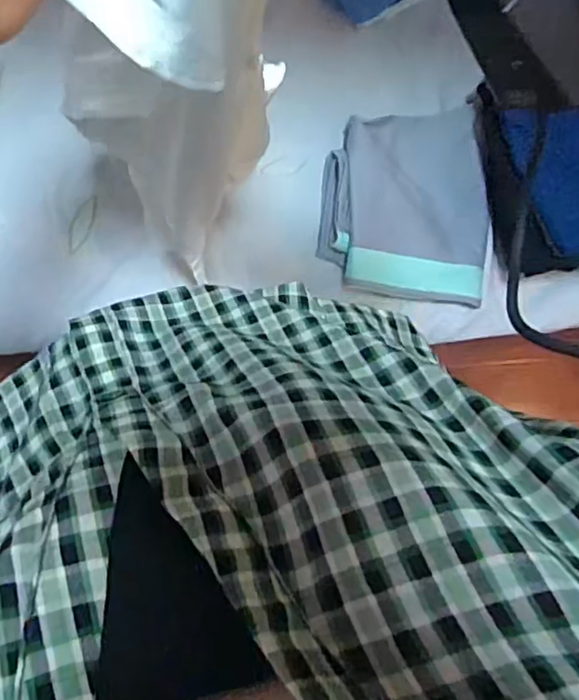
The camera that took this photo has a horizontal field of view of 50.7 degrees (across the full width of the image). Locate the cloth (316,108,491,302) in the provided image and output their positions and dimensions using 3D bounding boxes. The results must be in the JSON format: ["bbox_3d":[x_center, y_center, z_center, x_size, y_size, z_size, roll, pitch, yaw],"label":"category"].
[{"bbox_3d":[0.175,-0.213,0.898,0.245,0.061,0.272,4,84,-16],"label":"cloth"}]

